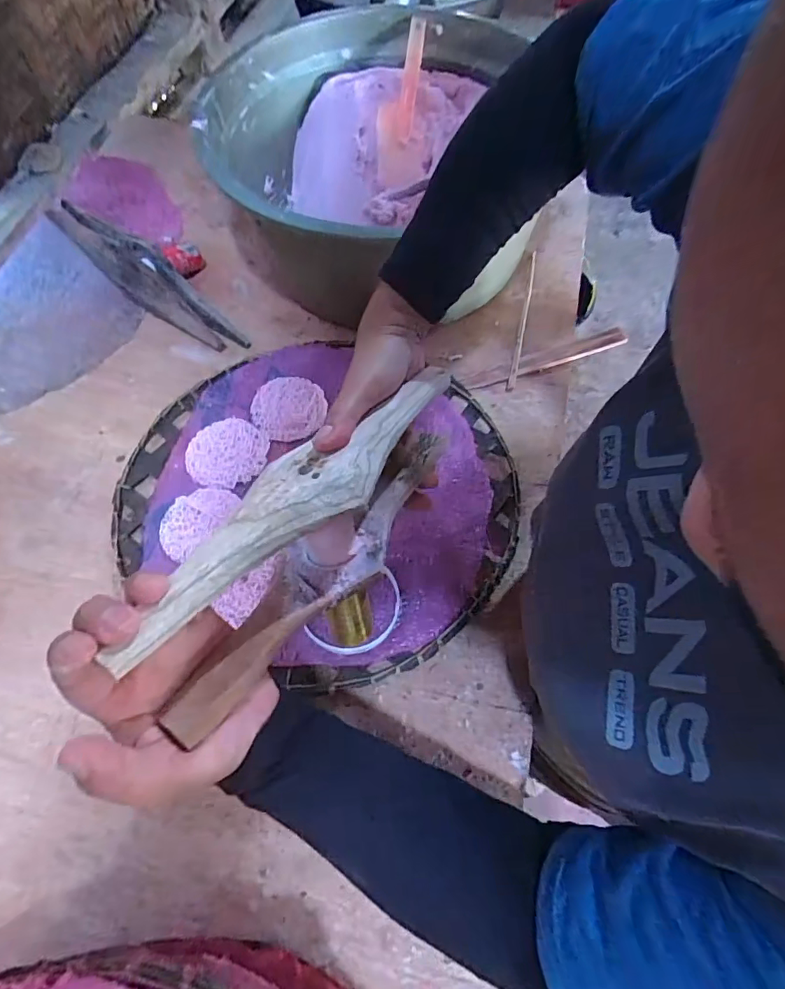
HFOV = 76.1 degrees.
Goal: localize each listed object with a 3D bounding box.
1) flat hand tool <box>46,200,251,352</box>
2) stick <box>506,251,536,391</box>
[{"bbox_3d":[-0.299,-0.264,0.610,0.290,0.061,0.054,38,67,2],"label":"flat hand tool"},{"bbox_3d":[0.162,-0.221,0.618,0.009,0.011,0.228,12,62,6],"label":"stick"}]

